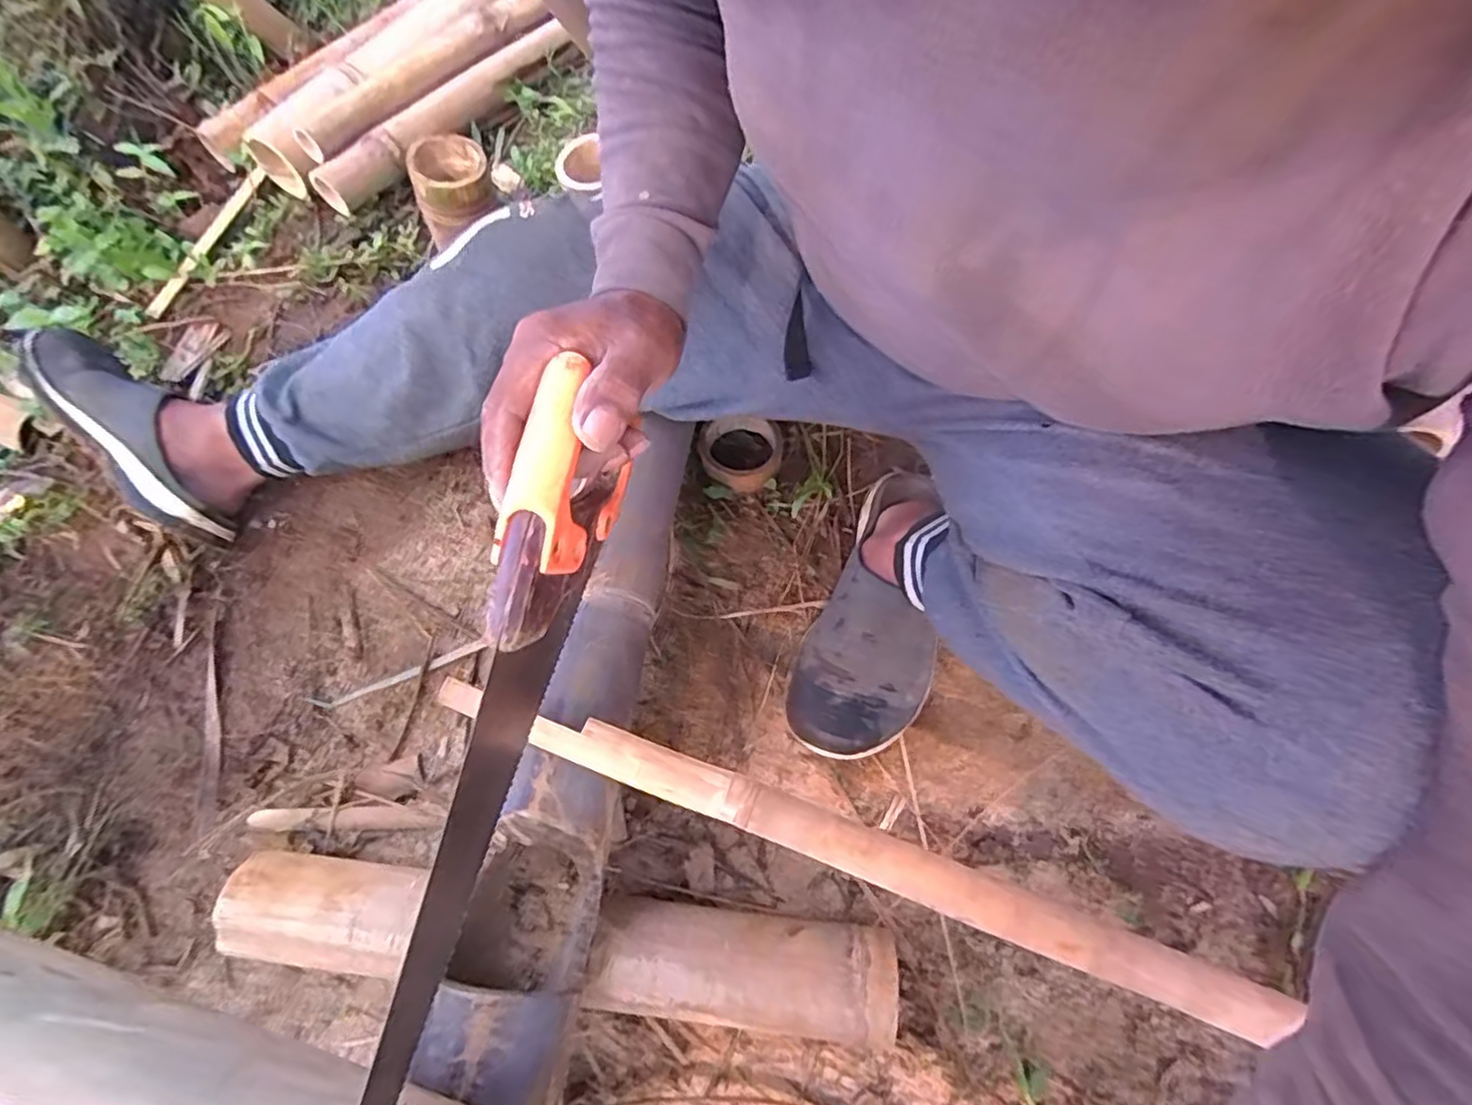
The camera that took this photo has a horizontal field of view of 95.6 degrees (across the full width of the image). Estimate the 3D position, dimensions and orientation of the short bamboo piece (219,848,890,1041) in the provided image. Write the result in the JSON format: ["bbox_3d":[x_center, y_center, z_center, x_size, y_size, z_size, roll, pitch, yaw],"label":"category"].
[{"bbox_3d":[-0.129,0.276,0.478,0.468,0.071,0.069,5,68,5],"label":"short bamboo piece"}]

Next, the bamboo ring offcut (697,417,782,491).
[{"bbox_3d":[0.004,-0.103,0.651,0.080,0.031,0.087,-1,66,2],"label":"bamboo ring offcut"}]

